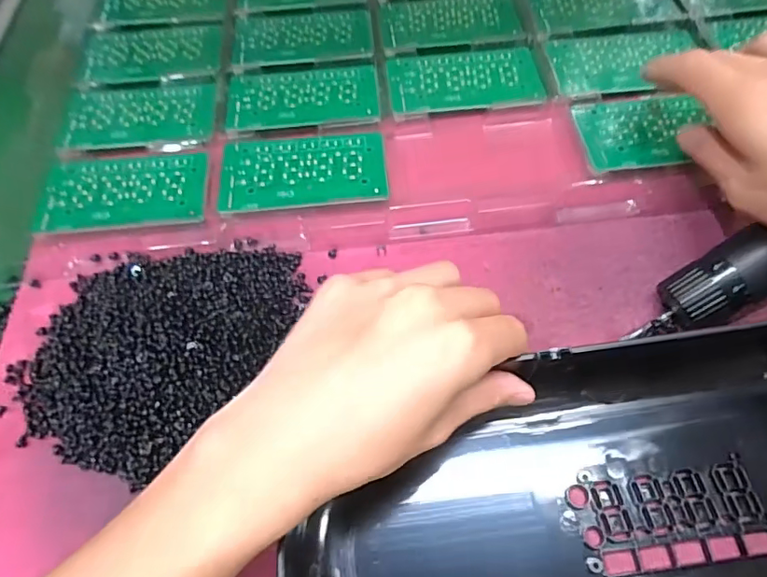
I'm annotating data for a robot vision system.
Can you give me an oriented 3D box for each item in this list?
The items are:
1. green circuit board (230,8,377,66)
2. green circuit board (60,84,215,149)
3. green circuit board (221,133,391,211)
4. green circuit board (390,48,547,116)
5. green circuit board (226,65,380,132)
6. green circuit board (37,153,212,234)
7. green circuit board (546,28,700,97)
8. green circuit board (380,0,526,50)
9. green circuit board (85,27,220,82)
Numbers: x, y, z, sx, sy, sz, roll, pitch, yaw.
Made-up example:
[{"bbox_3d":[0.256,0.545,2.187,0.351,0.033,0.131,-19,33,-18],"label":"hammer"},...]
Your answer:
[{"bbox_3d":[-0.063,-0.193,0.407,0.103,0.005,0.060,-5,62,2],"label":"green circuit board"},{"bbox_3d":[-0.170,-0.121,0.373,0.101,0.004,0.059,-4,59,-3],"label":"green circuit board"},{"bbox_3d":[-0.051,-0.076,0.341,0.104,0.005,0.057,-5,62,2],"label":"green circuit board"},{"bbox_3d":[0.057,-0.149,0.377,0.106,0.005,0.057,-8,62,0],"label":"green circuit board"},{"bbox_3d":[-0.057,-0.136,0.374,0.104,0.005,0.059,-5,62,2],"label":"green circuit board"},{"bbox_3d":[-0.164,-0.062,0.338,0.100,0.004,0.058,-4,61,-2],"label":"green circuit board"},{"bbox_3d":[0.173,-0.161,0.376,0.105,0.004,0.059,-7,62,1],"label":"green circuit board"},{"bbox_3d":[0.051,-0.209,0.411,0.105,0.005,0.059,-9,62,0],"label":"green circuit board"},{"bbox_3d":[-0.175,-0.180,0.404,0.101,0.004,0.057,-4,62,2],"label":"green circuit board"}]

